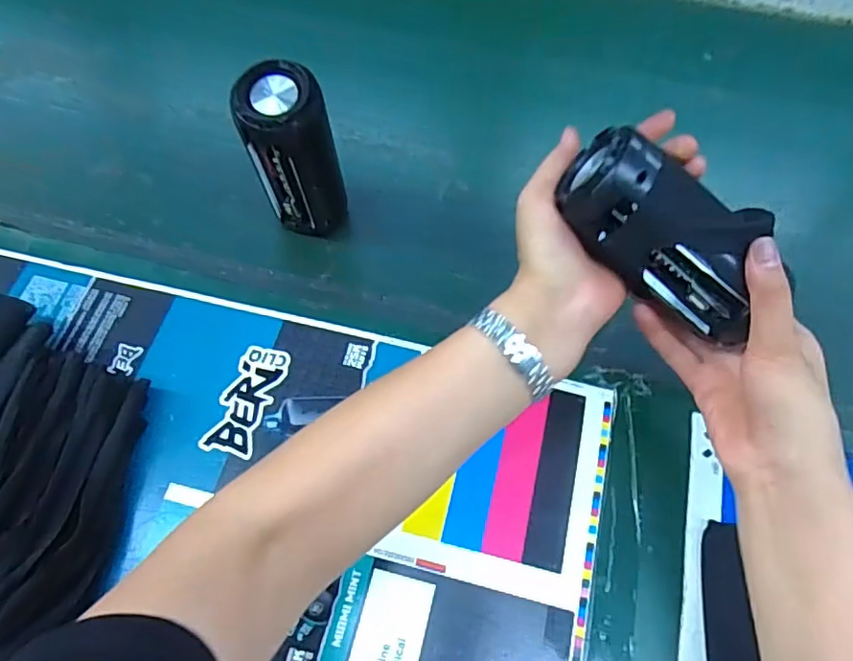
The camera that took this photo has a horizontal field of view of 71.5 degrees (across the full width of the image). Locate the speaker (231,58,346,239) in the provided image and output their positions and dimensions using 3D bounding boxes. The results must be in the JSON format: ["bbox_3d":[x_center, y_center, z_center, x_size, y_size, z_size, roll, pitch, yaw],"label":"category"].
[{"bbox_3d":[-0.100,-0.131,0.467,0.066,0.151,0.050,-16,65,-8],"label":"speaker"}]

